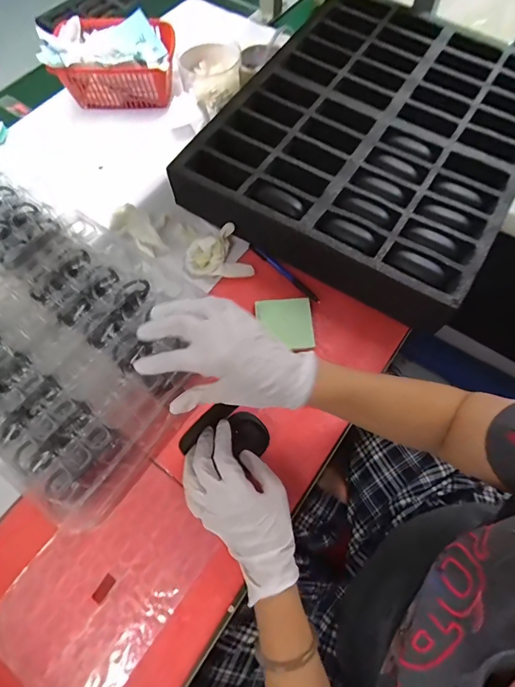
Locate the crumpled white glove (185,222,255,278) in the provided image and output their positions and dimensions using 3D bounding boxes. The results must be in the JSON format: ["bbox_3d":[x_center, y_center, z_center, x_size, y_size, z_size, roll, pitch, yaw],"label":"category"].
[{"bbox_3d":[-0.059,-0.125,0.549,0.085,0.032,0.076,-18,66,-7],"label":"crumpled white glove"}]

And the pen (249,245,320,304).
[{"bbox_3d":[0.040,-0.105,0.546,0.014,0.013,0.137,-38,70,-15],"label":"pen"}]

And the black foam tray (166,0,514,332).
[{"bbox_3d":[0.199,-0.350,0.612,0.433,0.084,0.580,29,69,14],"label":"black foam tray"}]

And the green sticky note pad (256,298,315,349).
[{"bbox_3d":[0.037,-0.027,0.516,0.071,0.006,0.071,-7,79,6],"label":"green sticky note pad"}]

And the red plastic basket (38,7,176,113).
[{"bbox_3d":[-0.262,-0.513,0.705,0.221,0.113,0.145,-2,65,0],"label":"red plastic basket"}]

